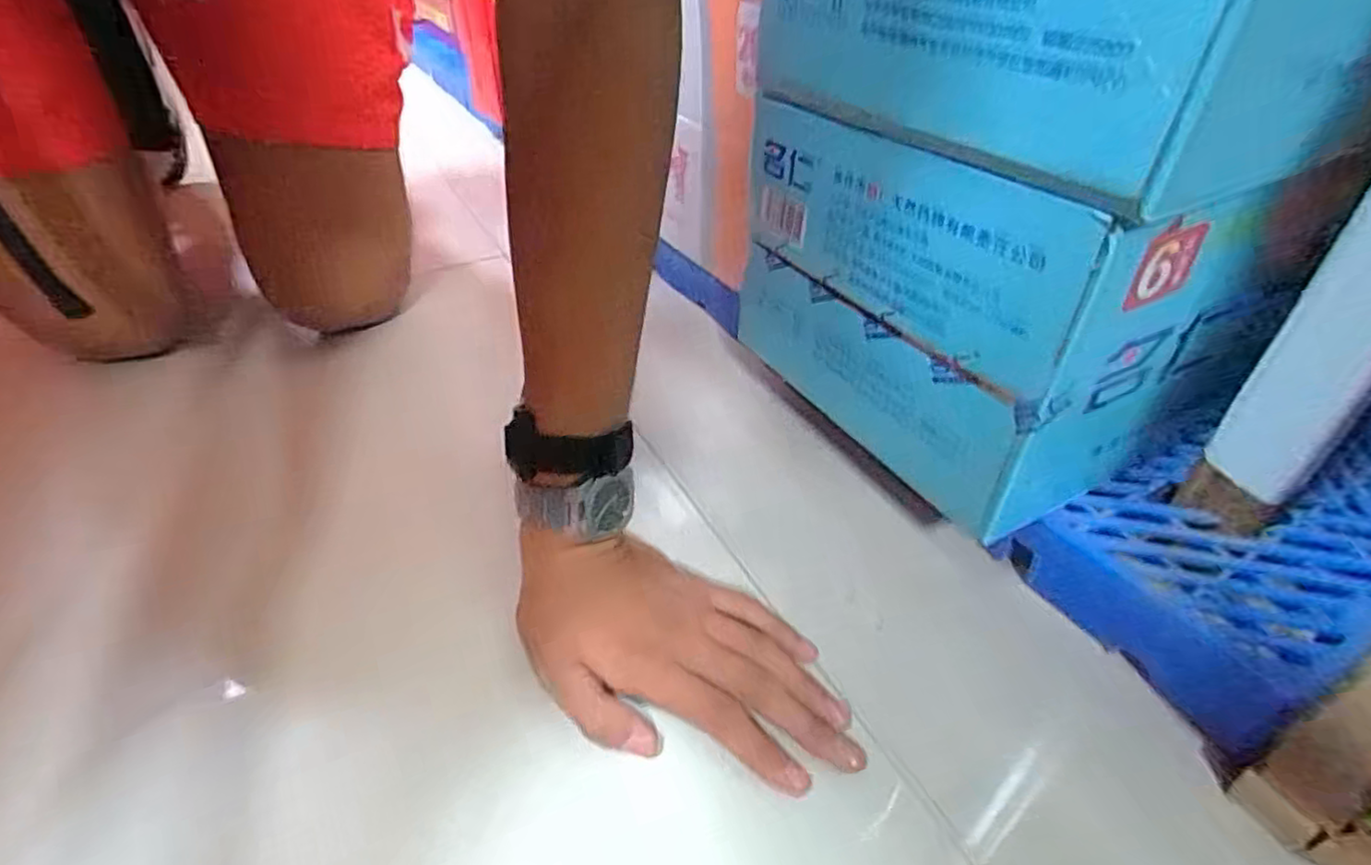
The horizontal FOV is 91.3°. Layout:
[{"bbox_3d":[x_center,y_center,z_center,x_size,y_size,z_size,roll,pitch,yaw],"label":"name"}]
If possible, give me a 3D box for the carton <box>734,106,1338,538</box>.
[{"bbox_3d":[0.149,-0.079,0.374,0.111,0.166,0.262,-18,42,-22],"label":"carton"}]

